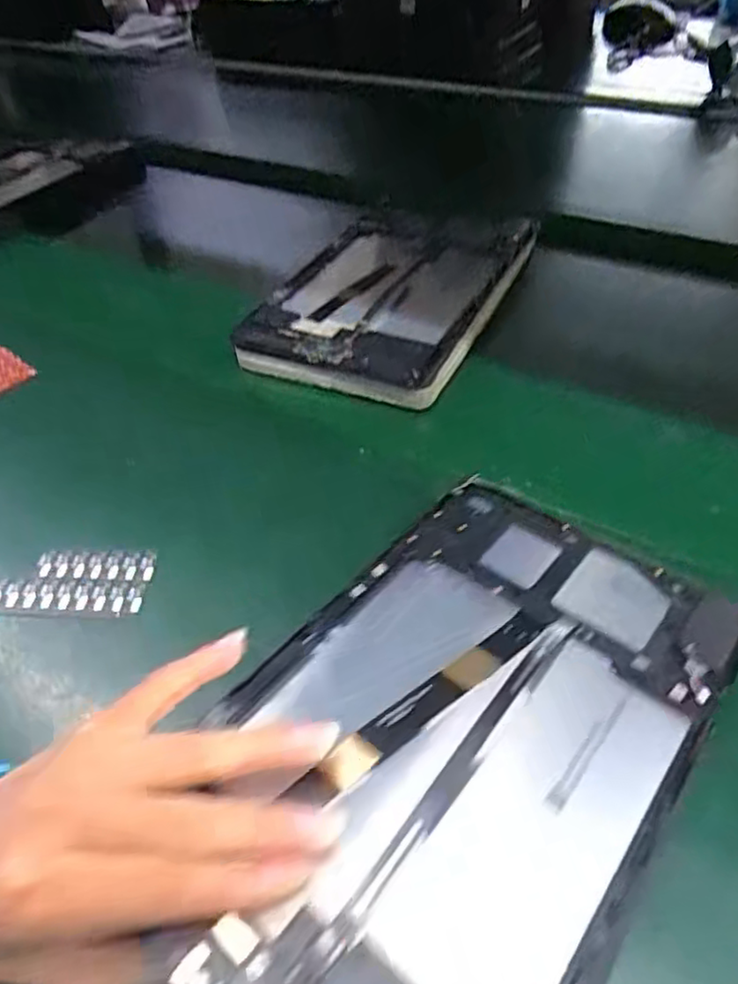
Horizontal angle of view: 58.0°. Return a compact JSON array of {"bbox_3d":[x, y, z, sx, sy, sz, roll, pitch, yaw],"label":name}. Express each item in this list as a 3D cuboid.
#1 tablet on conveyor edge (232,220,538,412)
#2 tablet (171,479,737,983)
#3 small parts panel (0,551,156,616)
[{"bbox_3d":[0.018,-0.157,0.515,0.155,0.025,0.225,18,51,22],"label":"tablet on conveyor edge"},{"bbox_3d":[0.033,0.086,0.250,0.145,0.010,0.235,27,50,28],"label":"tablet"},{"bbox_3d":[-0.168,0.049,0.364,0.097,0.008,0.038,0,46,5],"label":"small parts panel"}]

